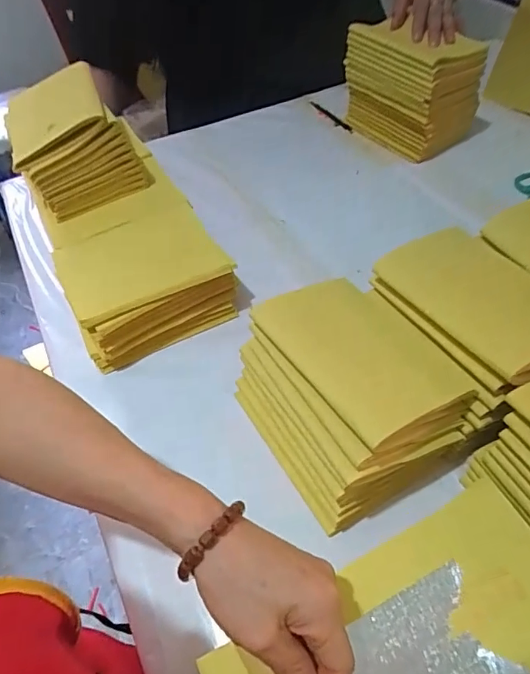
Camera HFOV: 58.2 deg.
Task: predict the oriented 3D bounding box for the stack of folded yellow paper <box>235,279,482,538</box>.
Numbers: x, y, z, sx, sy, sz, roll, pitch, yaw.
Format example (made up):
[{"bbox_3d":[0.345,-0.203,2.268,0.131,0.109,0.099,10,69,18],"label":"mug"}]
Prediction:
[{"bbox_3d":[0.068,0.046,0.415,0.139,0.108,0.171,-26,55,-16],"label":"stack of folded yellow paper"}]

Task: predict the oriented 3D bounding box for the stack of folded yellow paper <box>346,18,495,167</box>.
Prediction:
[{"bbox_3d":[0.220,-0.380,0.720,0.125,0.135,0.171,-34,58,-22],"label":"stack of folded yellow paper"}]

